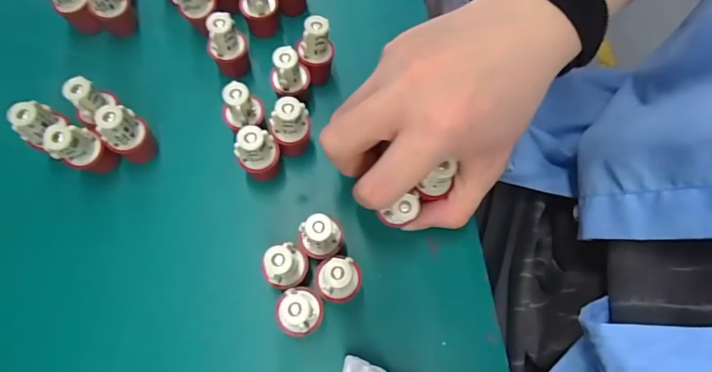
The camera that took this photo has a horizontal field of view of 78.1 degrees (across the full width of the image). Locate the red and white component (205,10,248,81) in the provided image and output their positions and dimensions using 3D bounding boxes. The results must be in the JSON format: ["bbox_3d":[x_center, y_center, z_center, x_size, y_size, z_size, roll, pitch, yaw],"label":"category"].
[{"bbox_3d":[-0.078,-0.085,0.265,0.020,0.037,0.019,-3,71,-2],"label":"red and white component"}]

